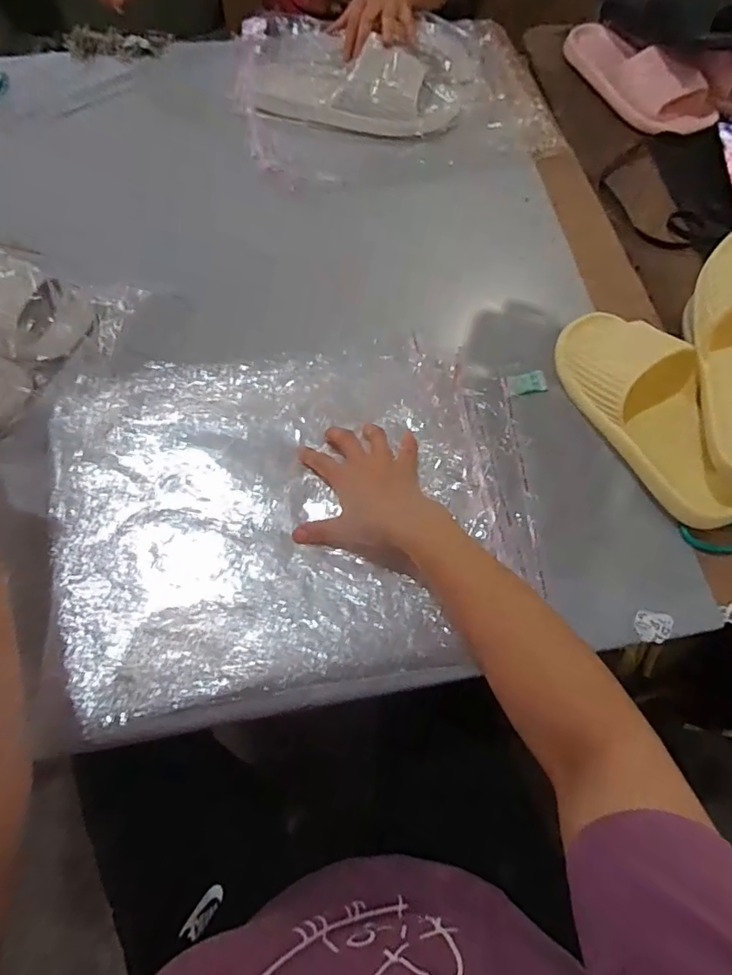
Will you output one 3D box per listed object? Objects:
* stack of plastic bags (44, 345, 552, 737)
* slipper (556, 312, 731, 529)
[{"bbox_3d":[-0.061,0.015,0.498,0.423,0.032,0.329,-9,65,-5],"label":"stack of plastic bags"},{"bbox_3d":[0.266,-0.080,0.513,0.098,0.067,0.255,-20,69,-13],"label":"slipper"}]

